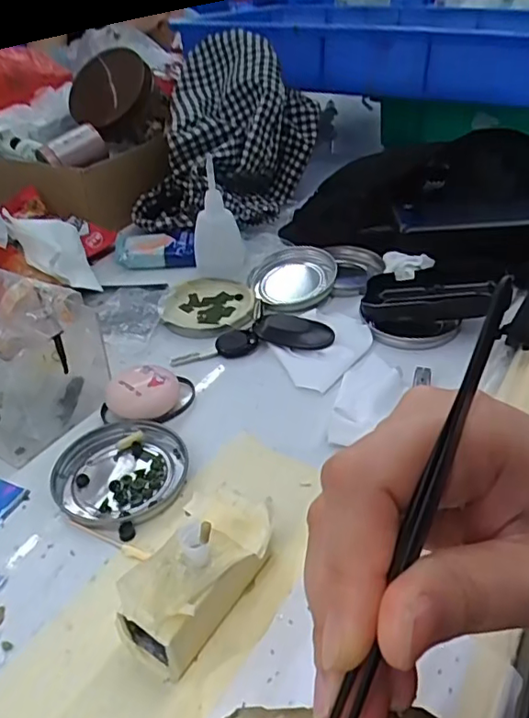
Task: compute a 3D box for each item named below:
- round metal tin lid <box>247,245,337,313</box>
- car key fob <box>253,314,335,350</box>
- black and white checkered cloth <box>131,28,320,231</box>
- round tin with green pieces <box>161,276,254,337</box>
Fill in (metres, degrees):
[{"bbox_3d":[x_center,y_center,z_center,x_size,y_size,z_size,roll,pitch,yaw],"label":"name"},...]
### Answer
[{"bbox_3d":[0.021,-0.074,0.510,0.074,0.016,0.084,25,46,29],"label":"round metal tin lid"},{"bbox_3d":[0.022,-0.024,0.454,0.062,0.011,0.039,5,39,9],"label":"car key fob"},{"bbox_3d":[-0.040,-0.241,0.620,0.168,0.147,0.202,8,39,12],"label":"black and white checkered cloth"},{"bbox_3d":[-0.049,-0.043,0.492,0.077,0.013,0.083,-8,39,-8],"label":"round tin with green pieces"}]

